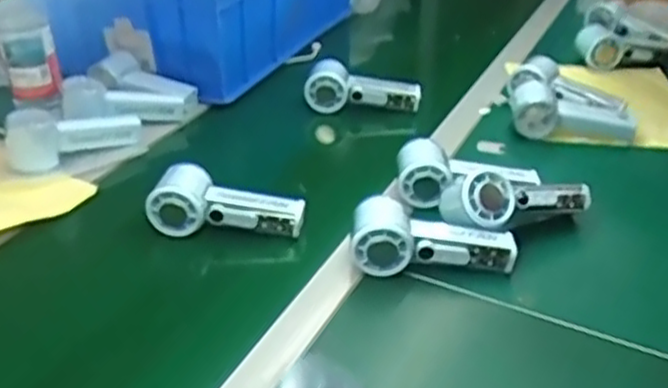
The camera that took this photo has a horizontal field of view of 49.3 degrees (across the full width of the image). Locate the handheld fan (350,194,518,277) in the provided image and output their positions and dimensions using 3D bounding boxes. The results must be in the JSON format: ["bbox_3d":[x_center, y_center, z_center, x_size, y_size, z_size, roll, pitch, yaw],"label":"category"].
[{"bbox_3d":[0.093,0.041,0.684,0.150,0.050,0.057,2,32,2],"label":"handheld fan"}]

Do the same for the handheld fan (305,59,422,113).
[{"bbox_3d":[0.040,-0.144,1.000,0.155,0.069,0.042,-2,32,-3],"label":"handheld fan"}]

